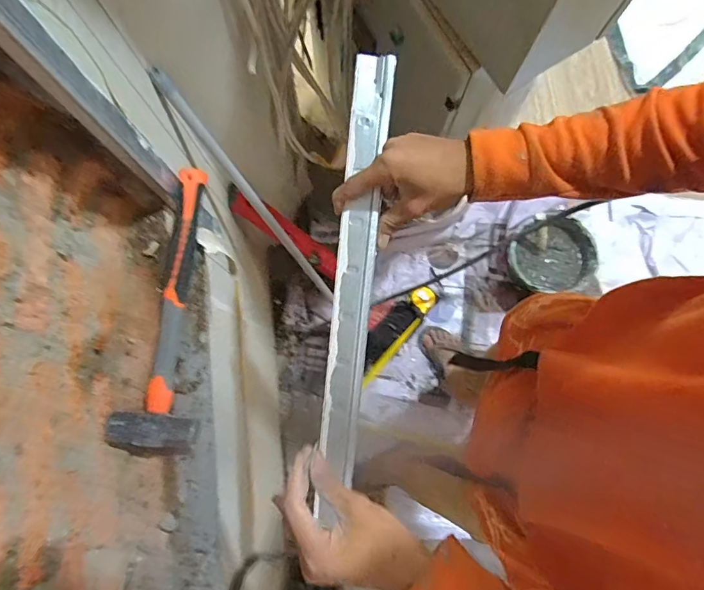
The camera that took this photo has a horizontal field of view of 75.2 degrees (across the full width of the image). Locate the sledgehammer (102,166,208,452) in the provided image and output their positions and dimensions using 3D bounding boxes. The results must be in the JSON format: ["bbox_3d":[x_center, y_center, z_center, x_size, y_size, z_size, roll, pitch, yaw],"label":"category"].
[{"bbox_3d":[-0.245,0.016,0.602,0.098,0.059,0.370,0,80,0],"label":"sledgehammer"}]

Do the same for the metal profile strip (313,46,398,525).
[{"bbox_3d":[0.004,-0.026,0.482,0.039,0.022,0.429,6,95,1],"label":"metal profile strip"}]

